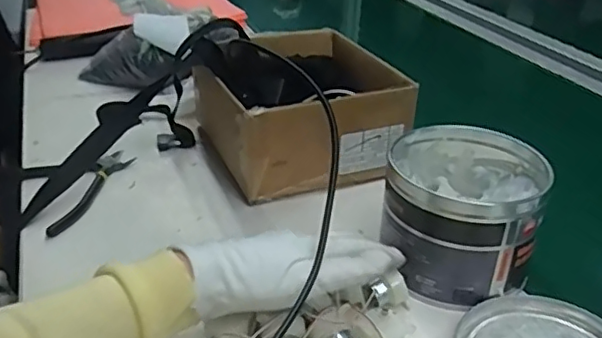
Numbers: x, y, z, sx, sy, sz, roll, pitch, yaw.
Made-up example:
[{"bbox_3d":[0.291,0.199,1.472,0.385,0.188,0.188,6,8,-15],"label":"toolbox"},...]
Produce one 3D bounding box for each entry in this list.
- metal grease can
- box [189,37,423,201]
[{"bbox_3d":[0.135,0.030,0.501,0.123,0.113,0.134,1,31,-1],"label":"metal grease can"},{"bbox_3d":[-0.004,-0.067,0.679,0.191,0.111,0.207,-12,33,-22],"label":"box"}]

